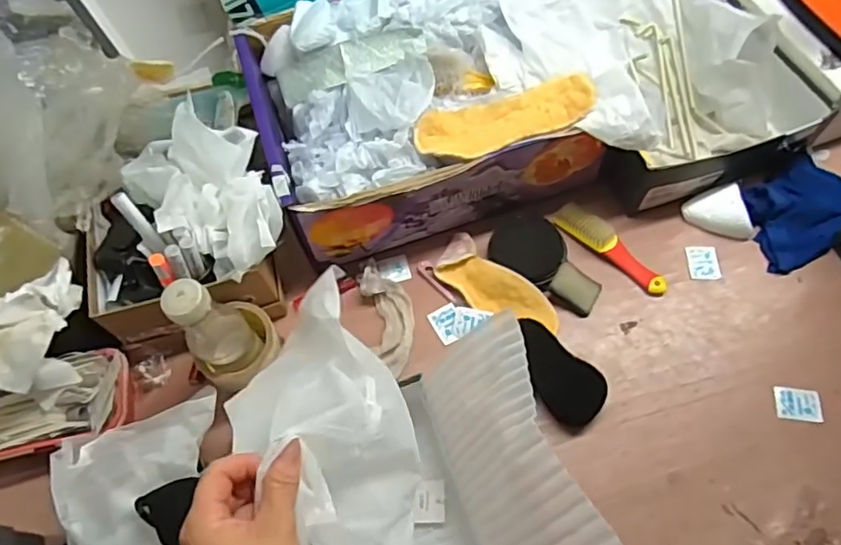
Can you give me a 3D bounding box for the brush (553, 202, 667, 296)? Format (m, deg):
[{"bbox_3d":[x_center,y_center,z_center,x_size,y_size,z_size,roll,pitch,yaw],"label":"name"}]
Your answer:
[{"bbox_3d":[0.236,-0.033,0.745,0.036,0.025,0.157,-42,67,-17],"label":"brush"}]

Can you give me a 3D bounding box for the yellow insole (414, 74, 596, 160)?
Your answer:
[{"bbox_3d":[0.094,-0.171,0.676,0.199,0.024,0.072,-14,62,-4],"label":"yellow insole"}]

